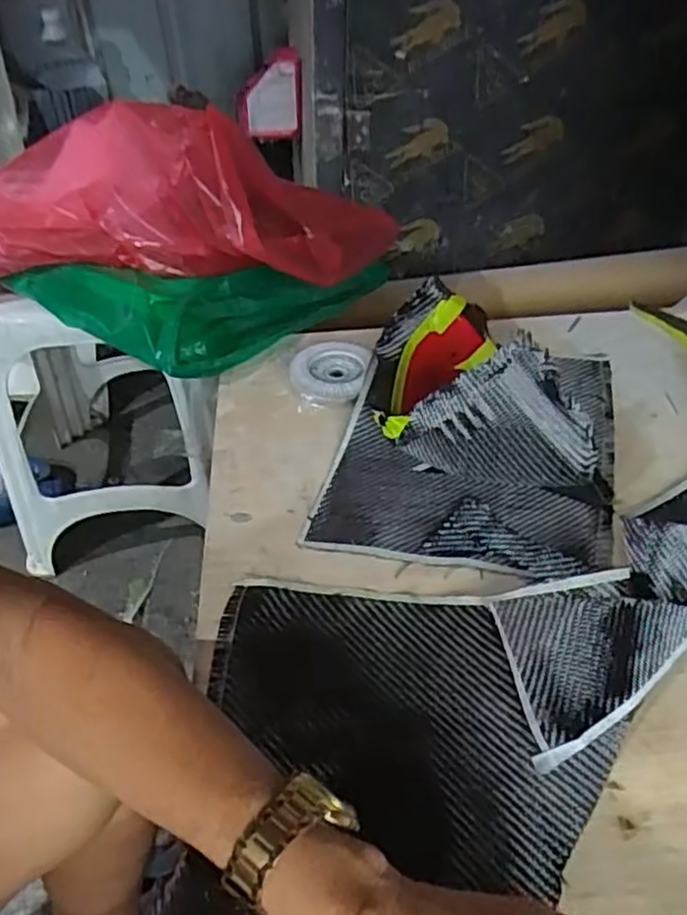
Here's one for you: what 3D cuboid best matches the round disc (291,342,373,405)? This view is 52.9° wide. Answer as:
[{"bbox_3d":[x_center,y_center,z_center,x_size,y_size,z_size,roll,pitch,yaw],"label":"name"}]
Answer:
[{"bbox_3d":[-0.009,-0.089,0.740,0.082,0.033,0.081,9,41,13],"label":"round disc"}]

